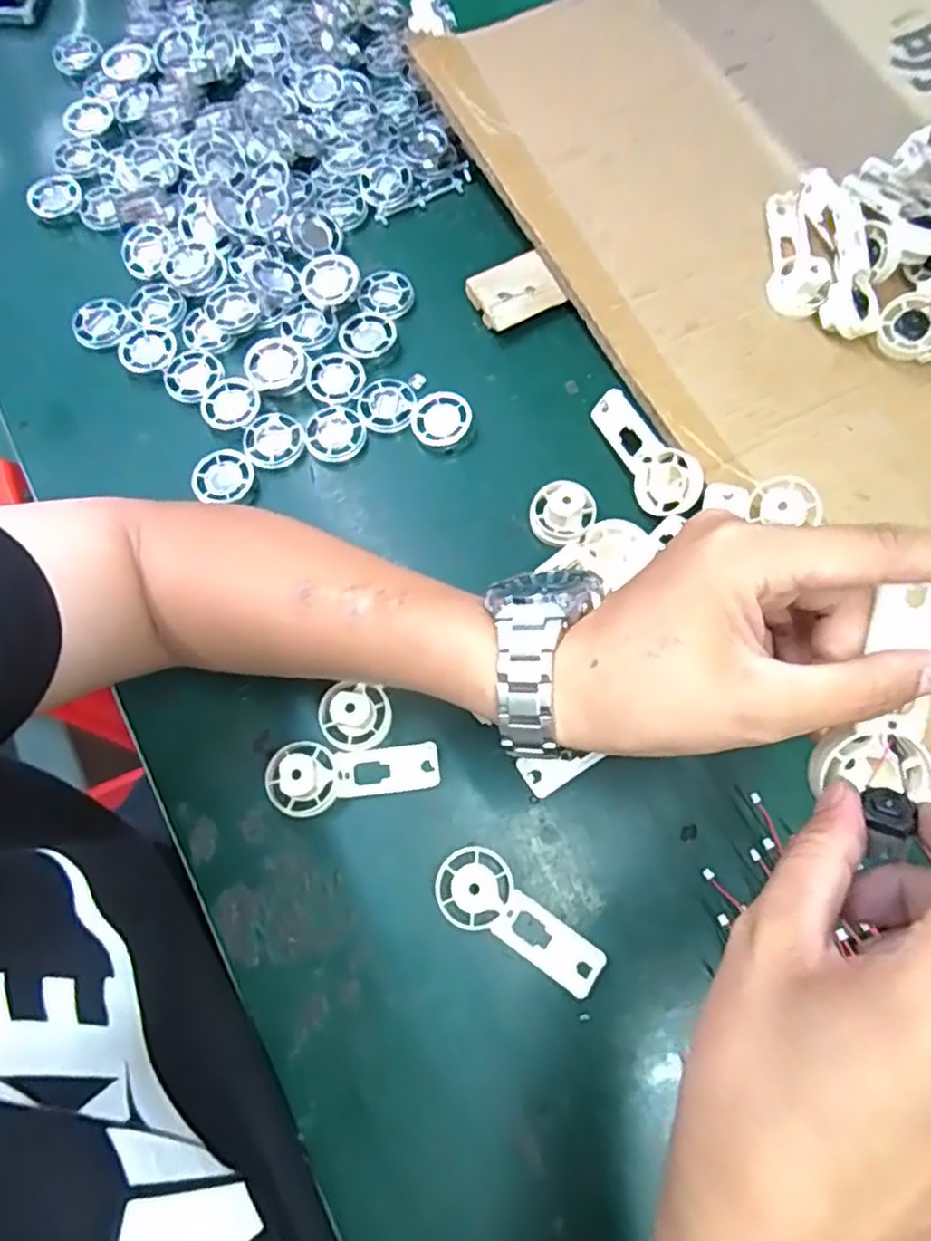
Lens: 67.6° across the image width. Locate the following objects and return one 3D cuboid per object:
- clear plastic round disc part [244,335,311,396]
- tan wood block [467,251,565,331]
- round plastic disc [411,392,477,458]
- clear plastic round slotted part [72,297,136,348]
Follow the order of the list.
[{"bbox_3d":[-0.129,-0.174,0.472,0.040,0.008,0.045,-24,72,-6],"label":"clear plastic round disc part"},{"bbox_3d":[0.035,-0.230,0.490,0.059,0.015,0.044,-26,73,-7],"label":"tan wood block"},{"bbox_3d":[-0.015,-0.130,0.460,0.039,0.014,0.041,-23,72,-6],"label":"round plastic disc"},{"bbox_3d":[-0.257,-0.210,0.492,0.040,0.005,0.036,-25,81,-3],"label":"clear plastic round slotted part"}]

